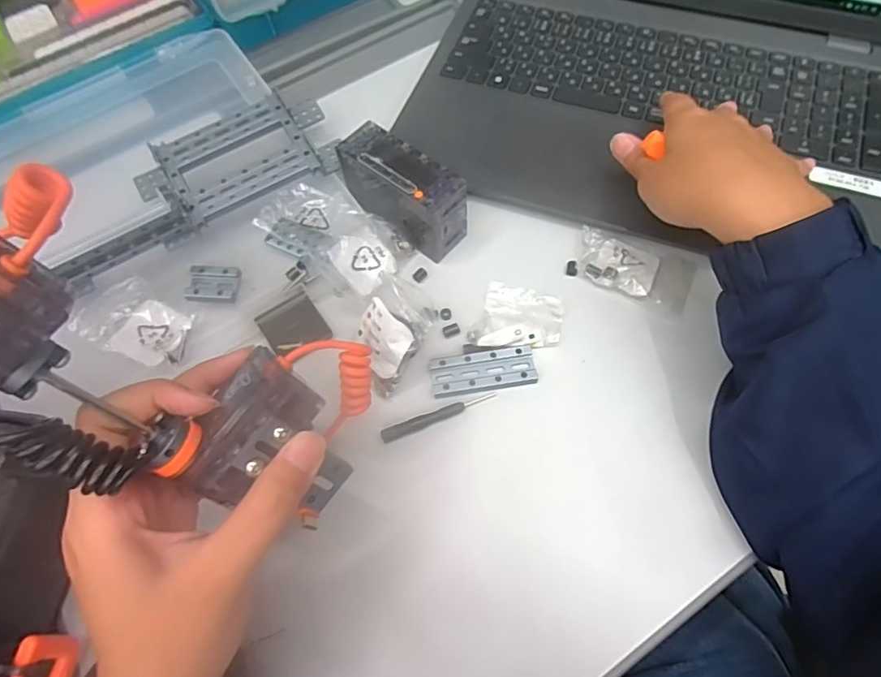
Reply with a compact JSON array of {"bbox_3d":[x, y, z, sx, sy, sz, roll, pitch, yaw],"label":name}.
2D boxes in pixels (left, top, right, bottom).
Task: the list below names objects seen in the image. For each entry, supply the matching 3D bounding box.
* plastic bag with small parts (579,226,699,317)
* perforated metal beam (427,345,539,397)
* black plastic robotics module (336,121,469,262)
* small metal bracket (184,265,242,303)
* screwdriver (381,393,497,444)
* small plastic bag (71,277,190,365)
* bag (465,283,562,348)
[{"bbox_3d":[0.129,-0.049,0.353,0.075,0.010,0.050,21,67,13],"label":"plastic bag with small parts"},{"bbox_3d":[0.027,0.020,0.329,0.064,0.007,0.025,-8,64,0],"label":"perforated metal beam"},{"bbox_3d":[-0.027,-0.102,0.360,0.093,0.046,0.037,39,74,17],"label":"black plastic robotics module"},{"bbox_3d":[-0.153,-0.037,0.356,0.032,0.005,0.025,2,64,5],"label":"small metal bracket"},{"bbox_3d":[-0.001,0.046,0.321,0.070,0.004,0.008,-21,64,-6],"label":"screwdriver"},{"bbox_3d":[-0.193,-0.012,0.340,0.070,0.014,0.047,19,69,9],"label":"small plastic bag"},{"bbox_3d":[0.051,-0.011,0.338,0.053,0.014,0.049,17,66,12],"label":"bag"}]

